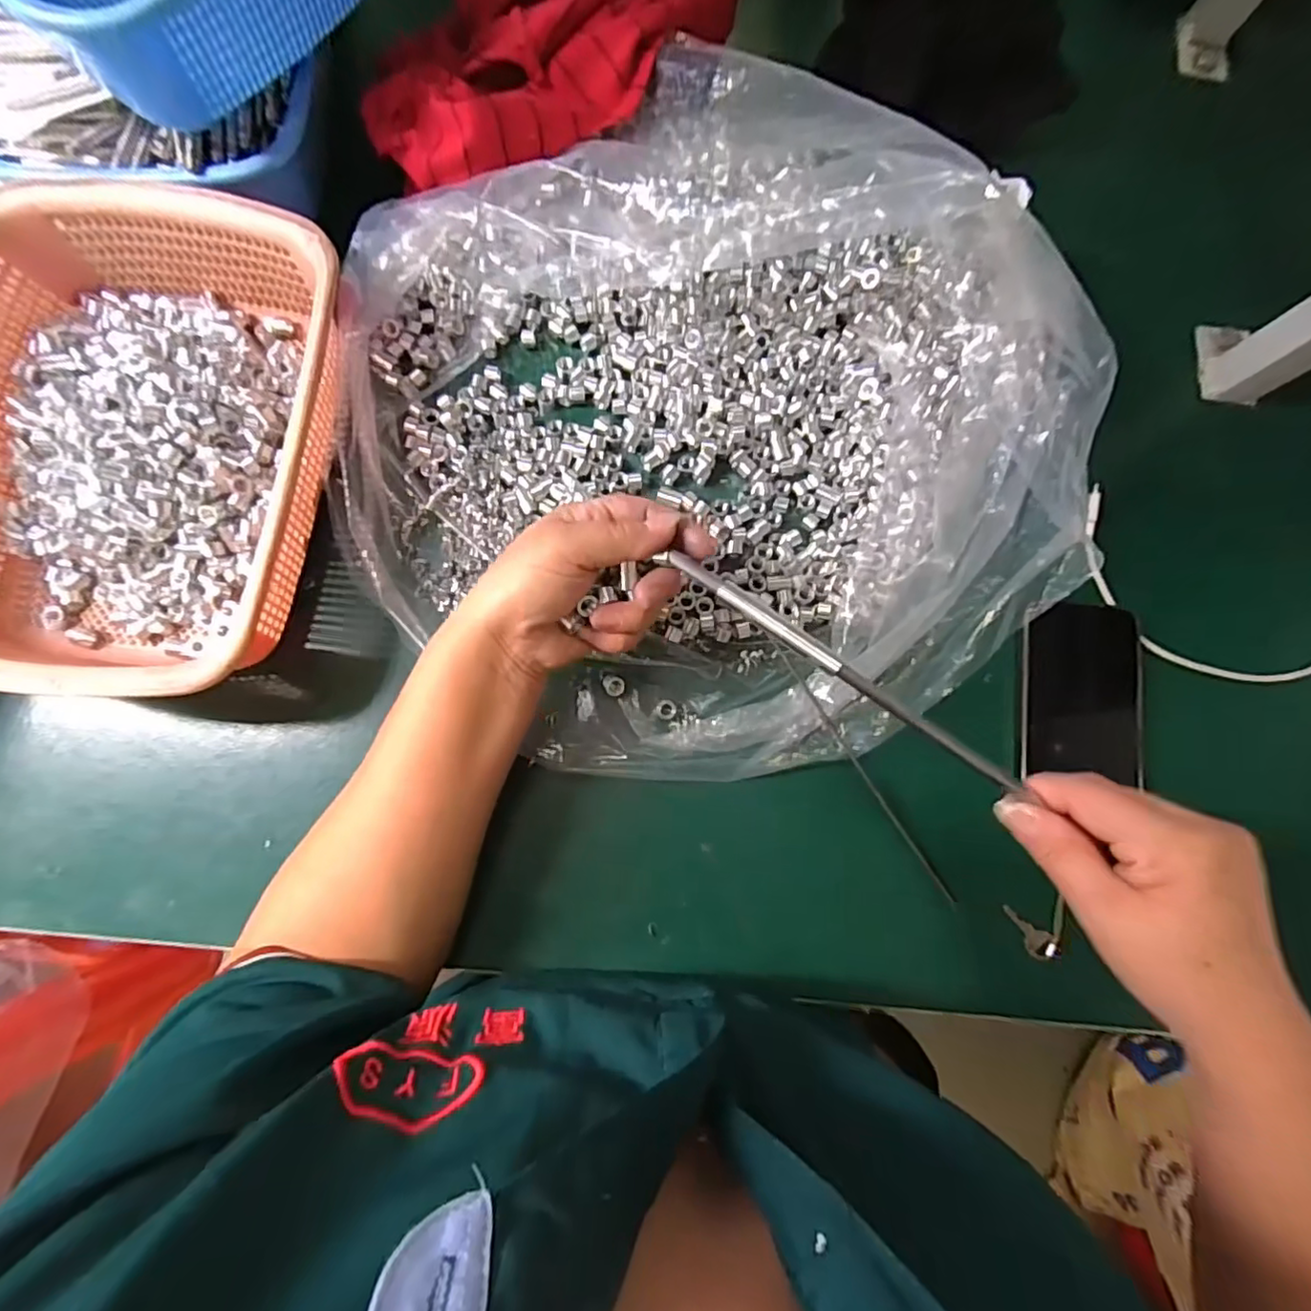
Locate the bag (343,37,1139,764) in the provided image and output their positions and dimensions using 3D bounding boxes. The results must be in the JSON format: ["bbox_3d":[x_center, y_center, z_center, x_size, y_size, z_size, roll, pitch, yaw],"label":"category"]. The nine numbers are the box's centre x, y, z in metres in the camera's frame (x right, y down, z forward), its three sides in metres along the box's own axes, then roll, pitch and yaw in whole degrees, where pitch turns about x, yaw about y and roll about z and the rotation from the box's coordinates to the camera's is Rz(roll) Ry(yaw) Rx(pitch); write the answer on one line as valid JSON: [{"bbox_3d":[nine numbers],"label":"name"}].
[{"bbox_3d":[0.038,-0.147,0.391,0.447,0.076,0.425,-27,83,-7],"label":"bag"}]

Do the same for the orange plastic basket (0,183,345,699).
[{"bbox_3d":[-0.303,-0.124,0.360,0.213,0.068,0.294,5,80,-3],"label":"orange plastic basket"}]

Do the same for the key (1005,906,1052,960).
[{"bbox_3d":[0.232,0.171,0.380,0.015,0.005,0.035,-34,76,-5],"label":"key"}]

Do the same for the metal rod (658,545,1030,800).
[{"bbox_3d":[0.094,0.007,0.314,0.206,0.011,0.009,35,84,3],"label":"metal rod"}]

